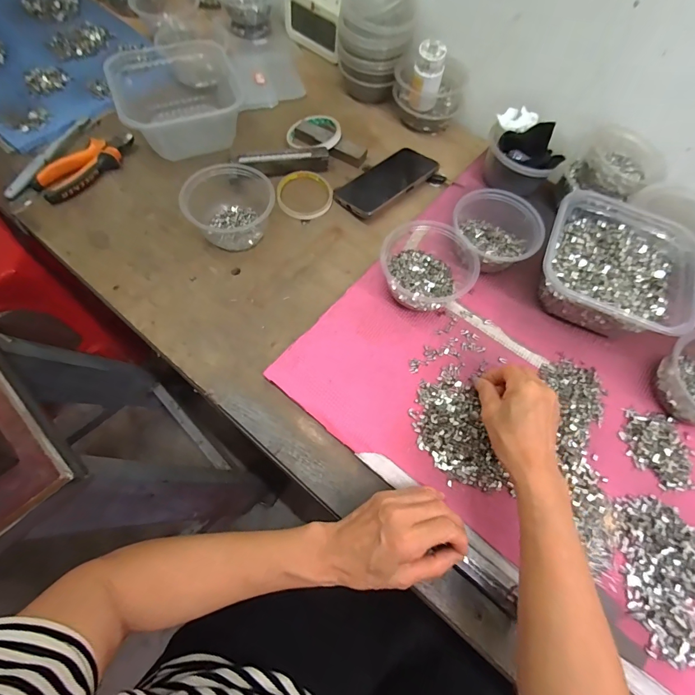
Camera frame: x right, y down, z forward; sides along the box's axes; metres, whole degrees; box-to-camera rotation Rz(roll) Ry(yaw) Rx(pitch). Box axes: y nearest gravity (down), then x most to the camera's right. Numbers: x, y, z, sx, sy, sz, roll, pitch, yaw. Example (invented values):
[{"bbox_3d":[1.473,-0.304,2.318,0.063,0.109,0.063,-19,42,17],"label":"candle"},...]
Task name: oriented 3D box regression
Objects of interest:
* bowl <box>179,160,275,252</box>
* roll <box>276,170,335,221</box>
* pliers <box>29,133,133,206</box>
[{"bbox_3d":[-0.158,-0.195,0.508,0.110,0.072,0.107,1,67,-2],"label":"bowl"},{"bbox_3d":[-0.063,-0.230,0.566,0.082,0.008,0.091,-7,67,-5],"label":"roll"},{"bbox_3d":[-0.368,-0.259,0.547,0.149,0.033,0.058,-41,74,-17],"label":"pliers"}]

